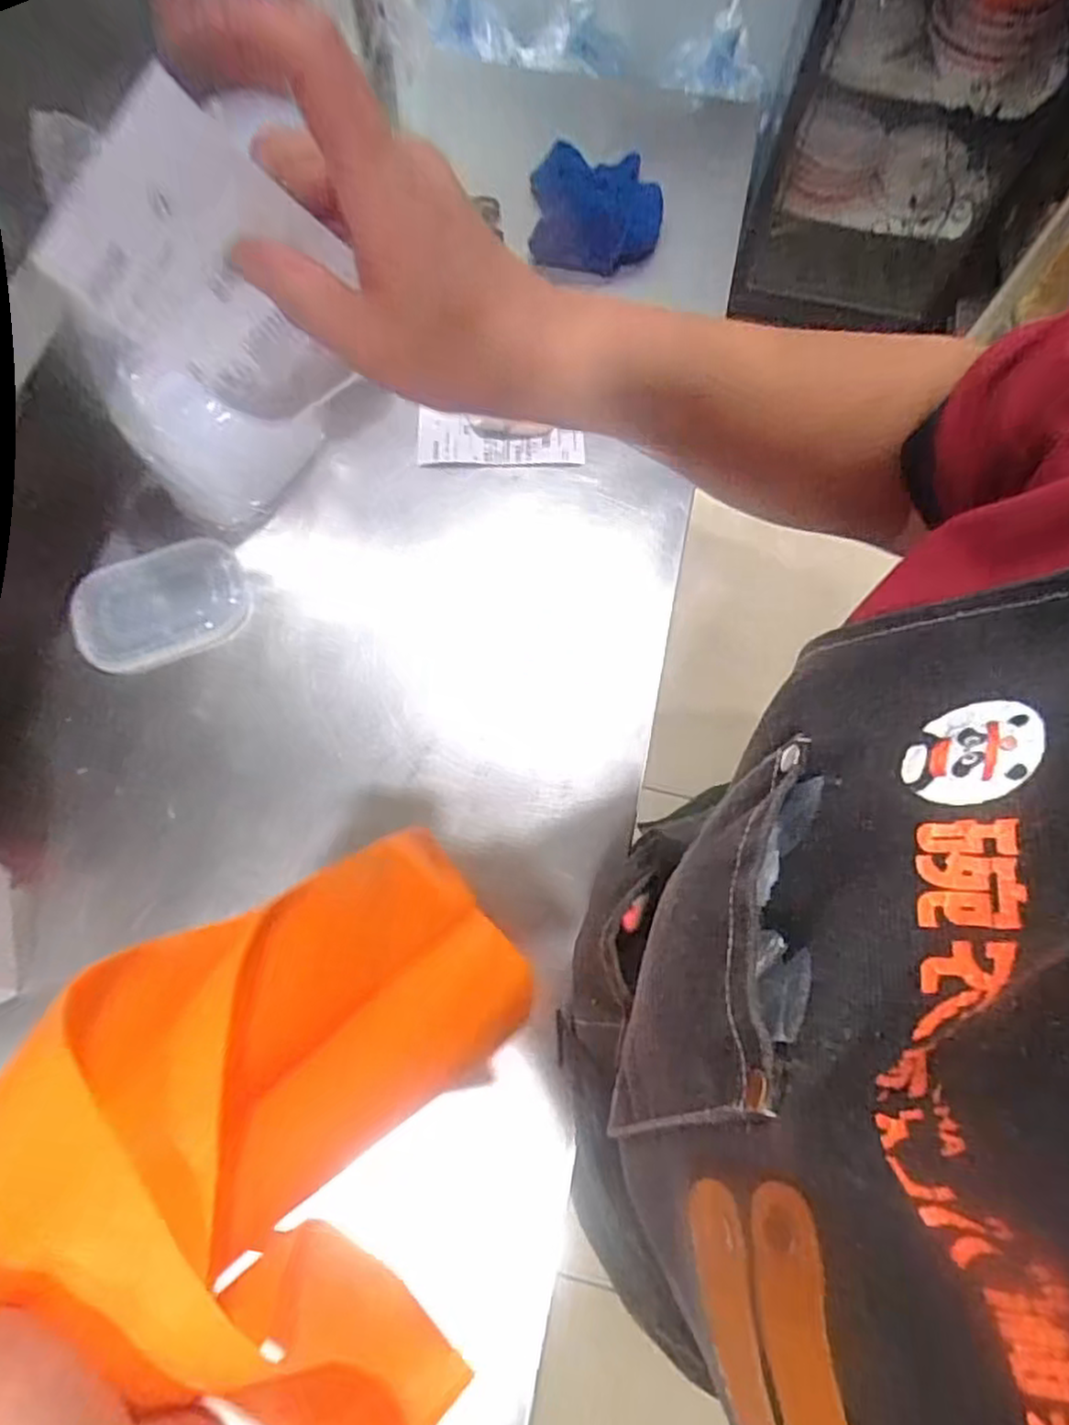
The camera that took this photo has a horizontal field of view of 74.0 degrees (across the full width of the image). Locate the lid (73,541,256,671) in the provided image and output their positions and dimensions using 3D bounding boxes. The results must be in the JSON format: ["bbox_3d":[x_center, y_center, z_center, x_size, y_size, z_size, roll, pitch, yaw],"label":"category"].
[{"bbox_3d":[-0.310,-0.089,0.590,0.137,0.018,0.089,-20,73,-8],"label":"lid"}]

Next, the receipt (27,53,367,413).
[{"bbox_3d":[-0.107,-0.147,0.247,0.078,0.092,0.007,-27,51,29],"label":"receipt"}]

